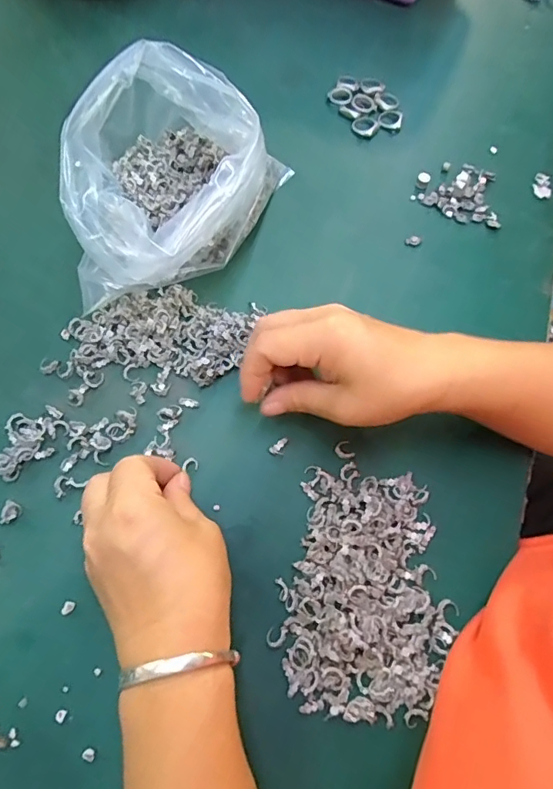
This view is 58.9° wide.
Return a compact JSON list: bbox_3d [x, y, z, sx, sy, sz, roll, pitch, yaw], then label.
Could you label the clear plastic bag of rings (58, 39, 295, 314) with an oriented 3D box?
[{"bbox_3d":[-0.071,-0.146,0.348,0.134,0.098,0.166,10,67,1],"label":"clear plastic bag of rings"}]

